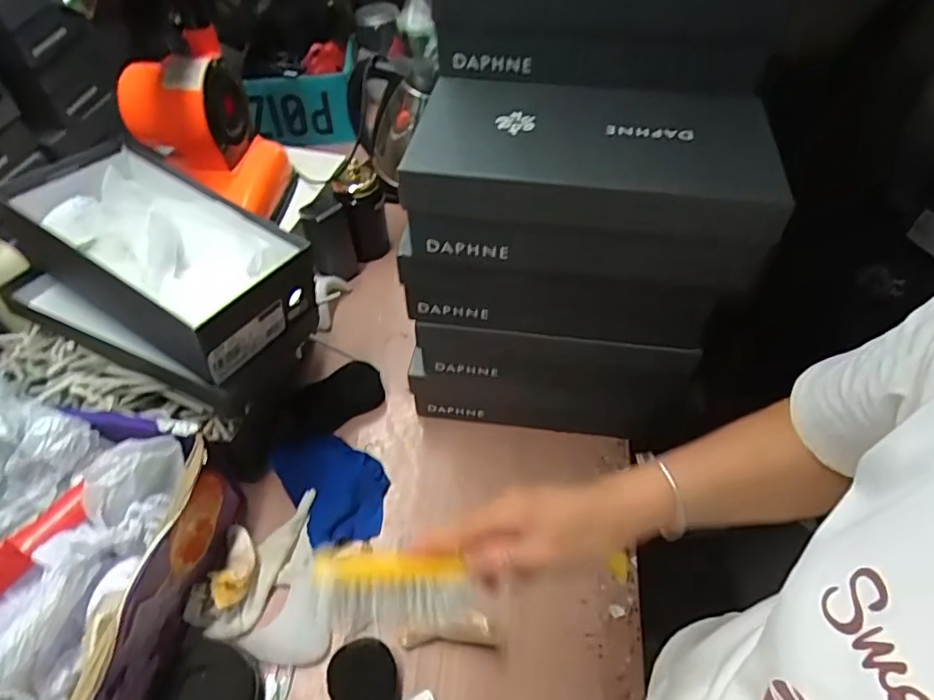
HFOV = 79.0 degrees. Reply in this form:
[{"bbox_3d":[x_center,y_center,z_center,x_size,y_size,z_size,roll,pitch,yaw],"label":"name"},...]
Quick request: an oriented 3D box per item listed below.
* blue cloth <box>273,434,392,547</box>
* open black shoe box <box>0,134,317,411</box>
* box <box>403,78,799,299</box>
[{"bbox_3d":[-0.158,0.154,0.679,0.106,0.034,0.152,-27,55,-20],"label":"blue cloth"},{"bbox_3d":[-0.339,-0.082,0.630,0.298,0.156,0.216,27,55,21],"label":"open black shoe box"},{"bbox_3d":[0.102,-0.154,0.516,0.291,0.104,0.183,4,51,3],"label":"box"}]

